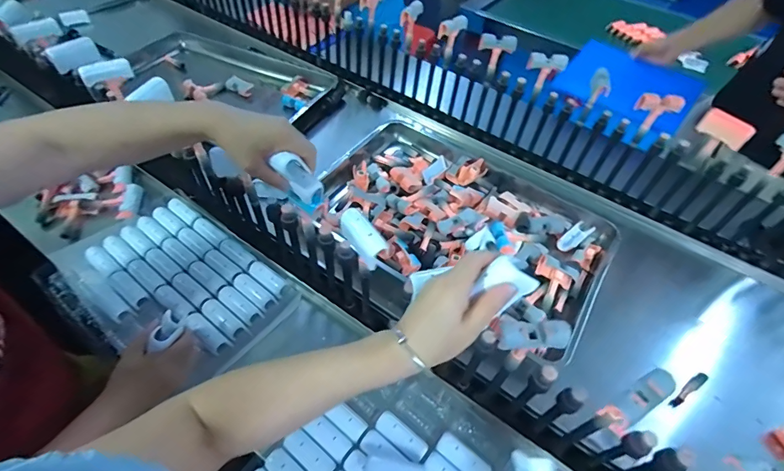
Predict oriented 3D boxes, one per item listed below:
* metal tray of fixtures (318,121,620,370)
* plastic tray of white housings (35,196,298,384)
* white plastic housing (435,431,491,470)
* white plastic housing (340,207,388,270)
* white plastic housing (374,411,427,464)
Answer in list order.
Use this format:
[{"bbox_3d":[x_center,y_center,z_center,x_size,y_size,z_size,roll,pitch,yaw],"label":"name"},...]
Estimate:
[{"bbox_3d":[0.150,-0.044,0.848,0.573,0.066,0.428,31,54,19],"label":"metal tray of fixtures"},{"bbox_3d":[-0.363,0.073,0.671,0.349,0.041,0.247,32,55,20],"label":"plastic tray of white housings"},{"bbox_3d":[0.094,0.298,0.538,0.074,0.018,0.033,34,55,21],"label":"white plastic housing"},{"bbox_3d":[-0.037,0.001,0.495,0.033,0.022,0.078,-32,60,-27],"label":"white plastic housing"},{"bbox_3d":[0.012,0.274,0.551,0.075,0.019,0.031,36,56,22],"label":"white plastic housing"}]

